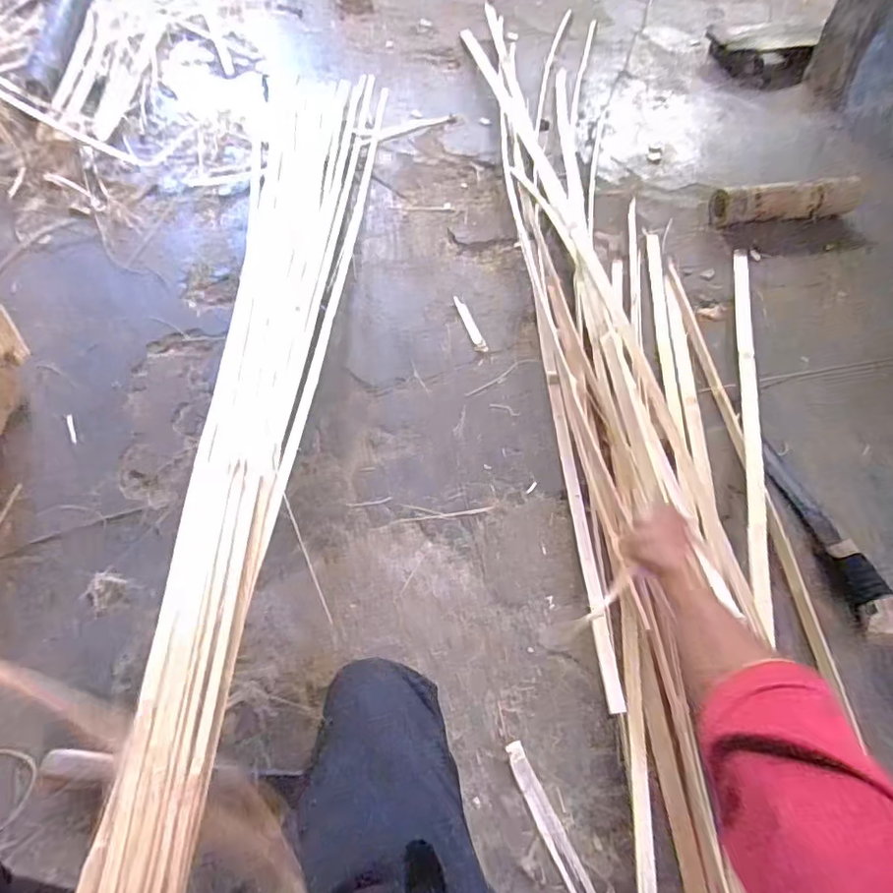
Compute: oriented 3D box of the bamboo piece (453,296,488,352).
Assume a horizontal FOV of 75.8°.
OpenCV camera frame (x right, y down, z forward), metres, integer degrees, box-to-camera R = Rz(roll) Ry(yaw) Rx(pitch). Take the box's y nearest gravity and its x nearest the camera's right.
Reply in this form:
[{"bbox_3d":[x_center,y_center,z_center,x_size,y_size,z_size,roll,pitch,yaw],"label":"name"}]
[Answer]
[{"bbox_3d":[0.044,-0.239,1.111,0.025,0.006,0.150,-15,59,-14],"label":"bamboo piece"}]

